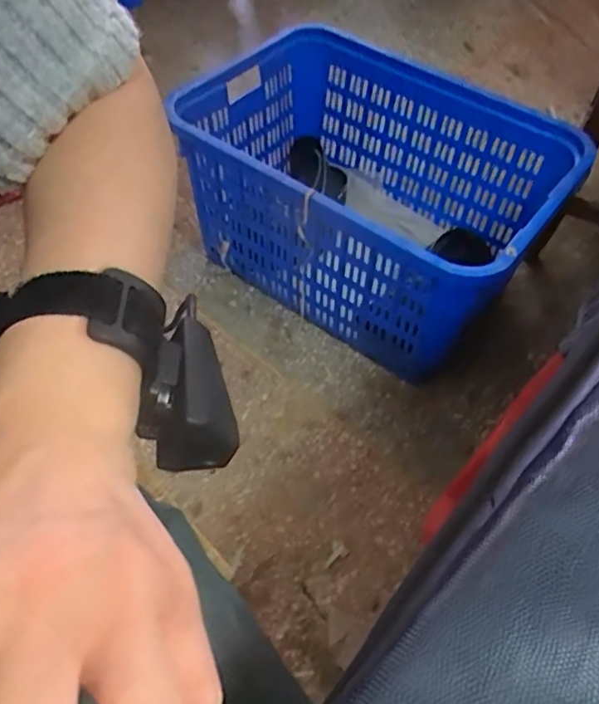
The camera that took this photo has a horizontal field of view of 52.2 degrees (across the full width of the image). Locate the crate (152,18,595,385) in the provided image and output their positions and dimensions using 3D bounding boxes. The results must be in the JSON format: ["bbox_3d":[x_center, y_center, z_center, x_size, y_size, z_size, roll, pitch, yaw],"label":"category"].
[{"bbox_3d":[0.127,-0.276,1.217,0.658,0.395,0.433,33,59,20],"label":"crate"}]

